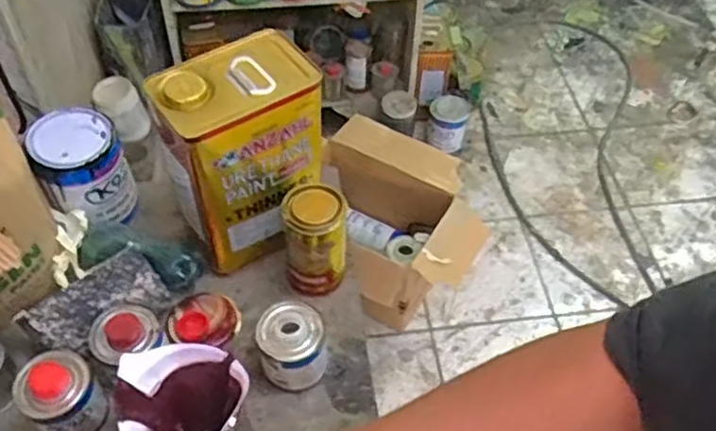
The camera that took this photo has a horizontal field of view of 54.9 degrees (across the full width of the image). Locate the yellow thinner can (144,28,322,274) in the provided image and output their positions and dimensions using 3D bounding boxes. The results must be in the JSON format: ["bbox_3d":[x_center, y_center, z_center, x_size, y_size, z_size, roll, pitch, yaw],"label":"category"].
[{"bbox_3d":[-0.129,-0.067,0.811,0.163,0.237,0.119,-30,57,-23],"label":"yellow thinner can"}]

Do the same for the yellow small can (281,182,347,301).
[{"bbox_3d":[-0.049,0.027,0.816,0.071,0.129,0.075,4,51,3],"label":"yellow small can"}]

